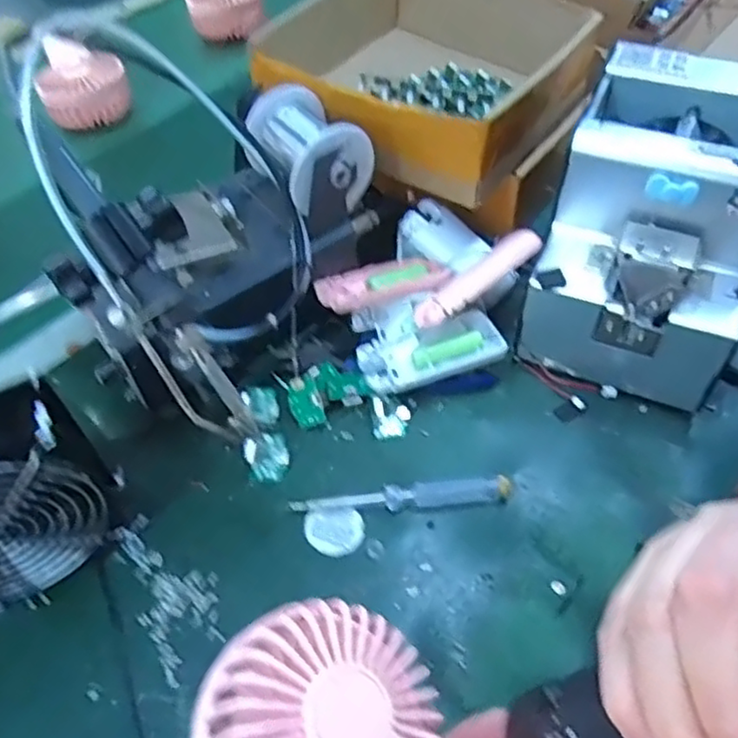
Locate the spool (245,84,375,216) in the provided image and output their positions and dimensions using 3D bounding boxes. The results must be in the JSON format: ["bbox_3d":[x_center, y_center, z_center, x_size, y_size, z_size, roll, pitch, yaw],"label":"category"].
[{"bbox_3d":[-0.045,-0.144,0.467,0.067,0.063,0.082,-35,57,-21],"label":"spool"}]

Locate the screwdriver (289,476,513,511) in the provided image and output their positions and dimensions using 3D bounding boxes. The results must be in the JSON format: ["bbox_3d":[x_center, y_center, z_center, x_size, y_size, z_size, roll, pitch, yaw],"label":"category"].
[{"bbox_3d":[0.021,0.078,0.421,0.133,0.010,0.018,-3,52,2],"label":"screwdriver"}]

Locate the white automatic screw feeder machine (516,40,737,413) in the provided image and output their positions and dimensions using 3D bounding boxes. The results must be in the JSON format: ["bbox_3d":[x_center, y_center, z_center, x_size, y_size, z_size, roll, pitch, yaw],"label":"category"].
[{"bbox_3d":[0.191,-0.090,0.452,0.124,0.153,0.171,20,56,19],"label":"white automatic screw feeder machine"}]

